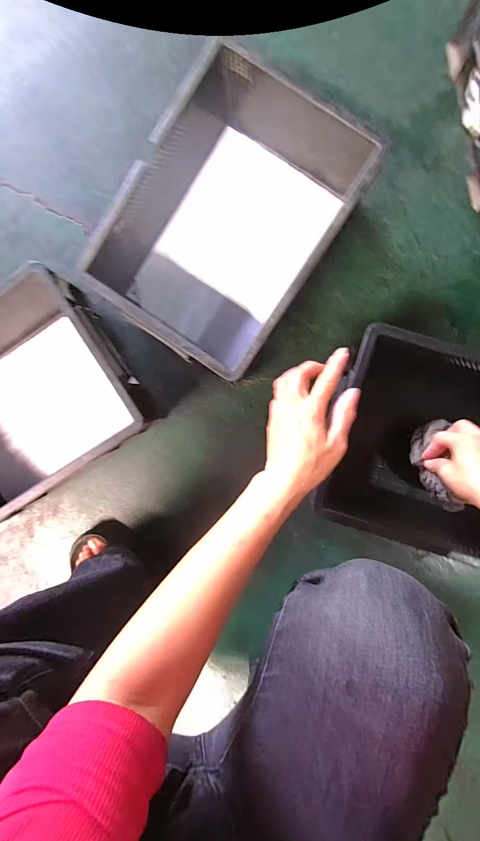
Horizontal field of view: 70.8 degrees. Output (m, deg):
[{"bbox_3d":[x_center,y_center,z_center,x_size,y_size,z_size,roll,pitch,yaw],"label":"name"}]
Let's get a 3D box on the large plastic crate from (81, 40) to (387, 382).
[{"bbox_3d":[-0.016,-0.253,0.466,0.257,0.120,0.335,34,95,3],"label":"large plastic crate"}]

